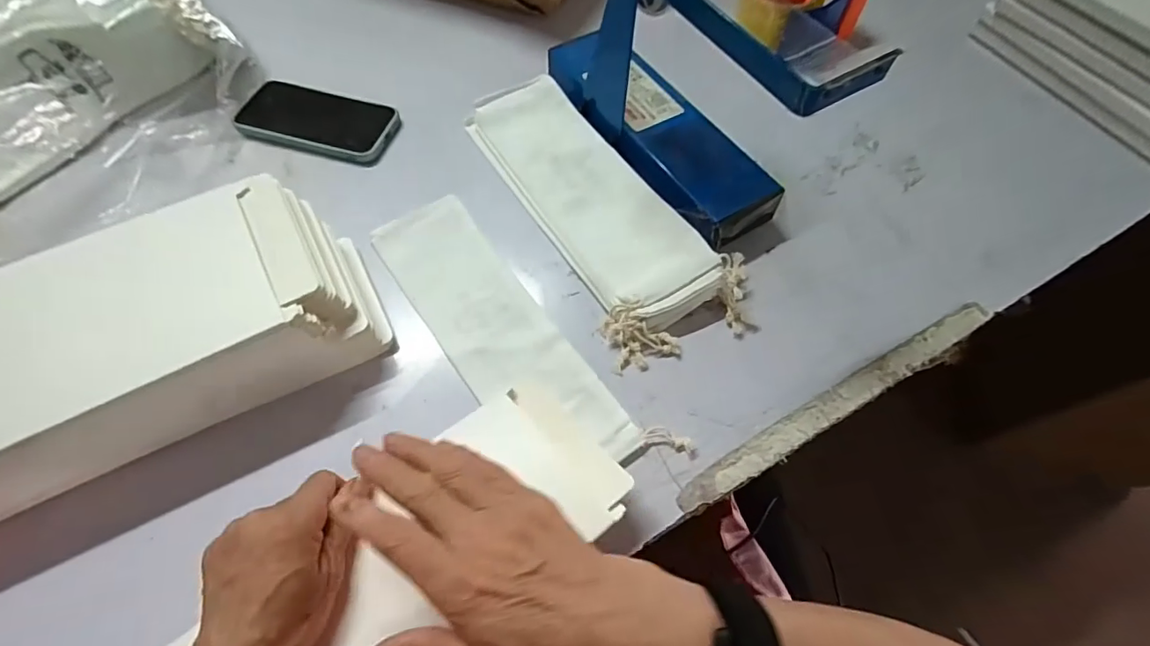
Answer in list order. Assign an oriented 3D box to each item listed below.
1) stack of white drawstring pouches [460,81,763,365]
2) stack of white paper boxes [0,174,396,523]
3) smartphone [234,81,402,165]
[{"bbox_3d":[0.022,-0.120,0.490,0.131,0.034,0.343,-25,65,-15],"label":"stack of white drawstring pouches"},{"bbox_3d":[-0.331,0.019,0.364,0.354,0.096,0.146,-23,65,-14],"label":"stack of white paper boxes"},{"bbox_3d":[-0.266,-0.215,0.544,0.156,0.007,0.086,14,61,5],"label":"smartphone"}]

